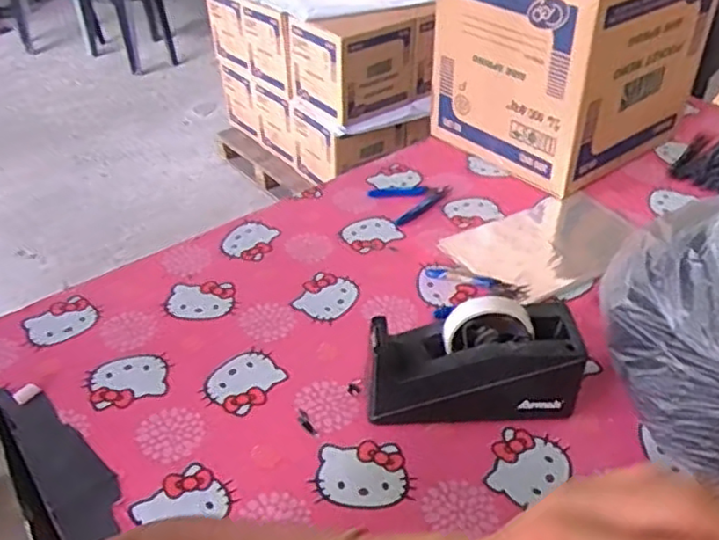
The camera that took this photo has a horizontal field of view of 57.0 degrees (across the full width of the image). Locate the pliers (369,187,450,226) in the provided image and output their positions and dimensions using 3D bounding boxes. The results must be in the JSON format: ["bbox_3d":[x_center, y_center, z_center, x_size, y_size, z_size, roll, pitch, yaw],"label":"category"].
[{"bbox_3d":[0.065,-0.105,0.957,0.087,0.009,0.106,29,48,34],"label":"pliers"}]

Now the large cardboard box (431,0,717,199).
[{"bbox_3d":[0.312,-0.329,1.012,0.289,0.292,0.273,-27,44,-27],"label":"large cardboard box"}]

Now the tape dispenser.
[{"bbox_3d":[0.107,0.092,0.639,0.199,0.109,0.085,-4,38,-1],"label":"tape dispenser"}]

